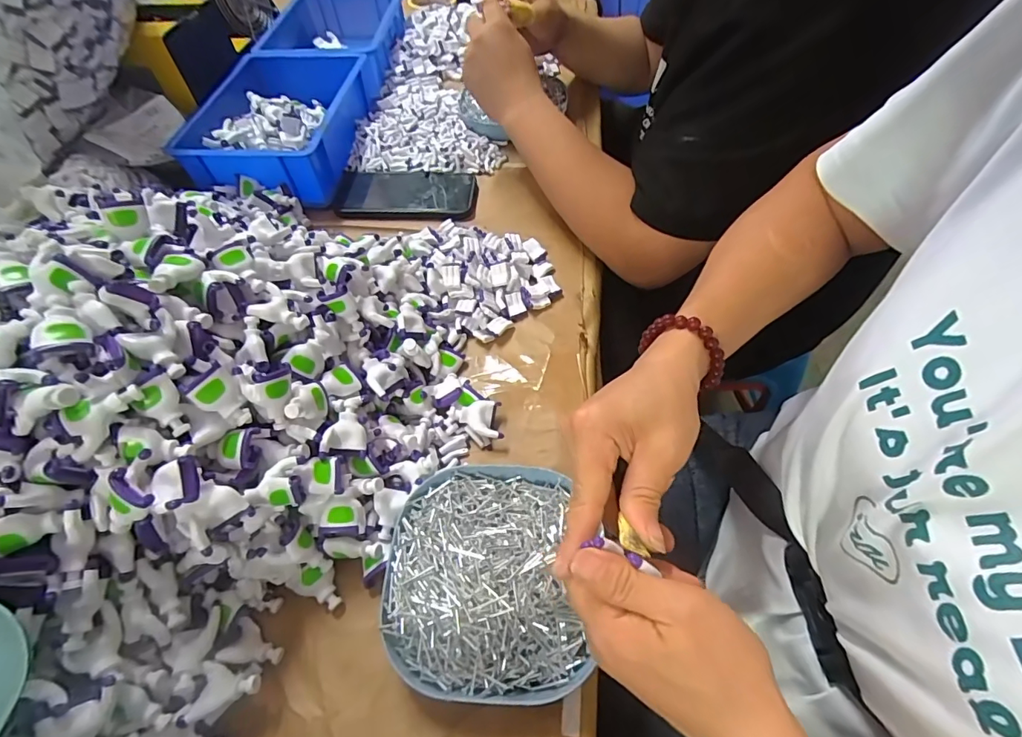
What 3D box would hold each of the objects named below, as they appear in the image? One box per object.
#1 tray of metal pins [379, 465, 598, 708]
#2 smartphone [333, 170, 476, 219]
[{"bbox_3d":[-0.020,0.137,0.322,0.125,0.047,0.143,-4,56,-2],"label":"tray of metal pins"},{"bbox_3d":[-0.125,-0.209,0.572,0.166,0.010,0.083,4,56,4],"label":"smartphone"}]

